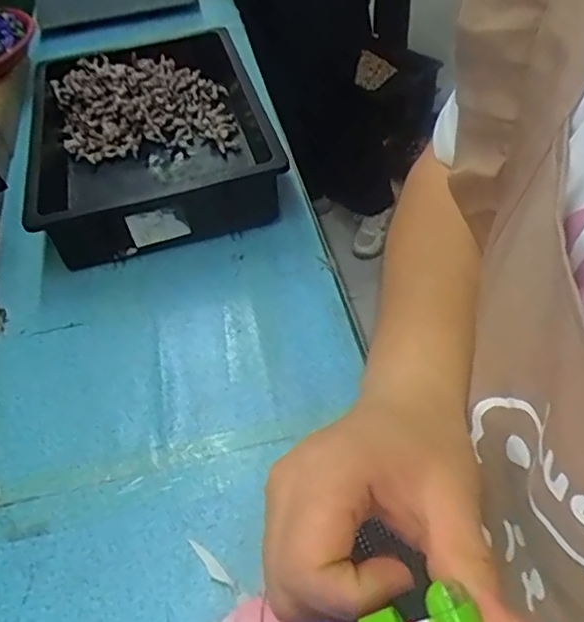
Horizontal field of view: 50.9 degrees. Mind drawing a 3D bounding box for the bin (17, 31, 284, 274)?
[{"bbox_3d":[-0.198,-0.251,0.860,0.292,0.113,0.431,-15,47,-6],"label":"bin"}]

